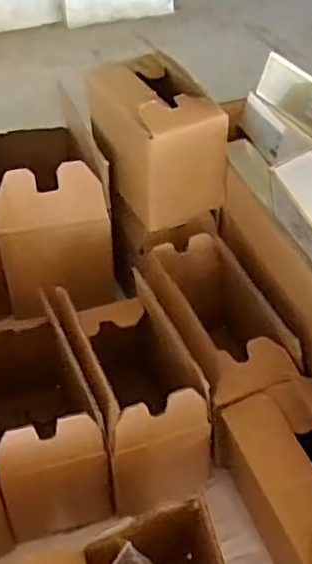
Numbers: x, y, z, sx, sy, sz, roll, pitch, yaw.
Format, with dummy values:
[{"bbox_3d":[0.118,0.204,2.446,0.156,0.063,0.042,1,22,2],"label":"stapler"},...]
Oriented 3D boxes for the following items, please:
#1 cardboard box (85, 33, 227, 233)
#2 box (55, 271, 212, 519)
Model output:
[{"bbox_3d":[-0.003,-0.162,0.689,0.101,0.116,0.173,-17,45,-17],"label":"cardboard box"},{"bbox_3d":[-0.022,0.110,0.612,0.093,0.168,0.200,-14,44,-13],"label":"box"}]

